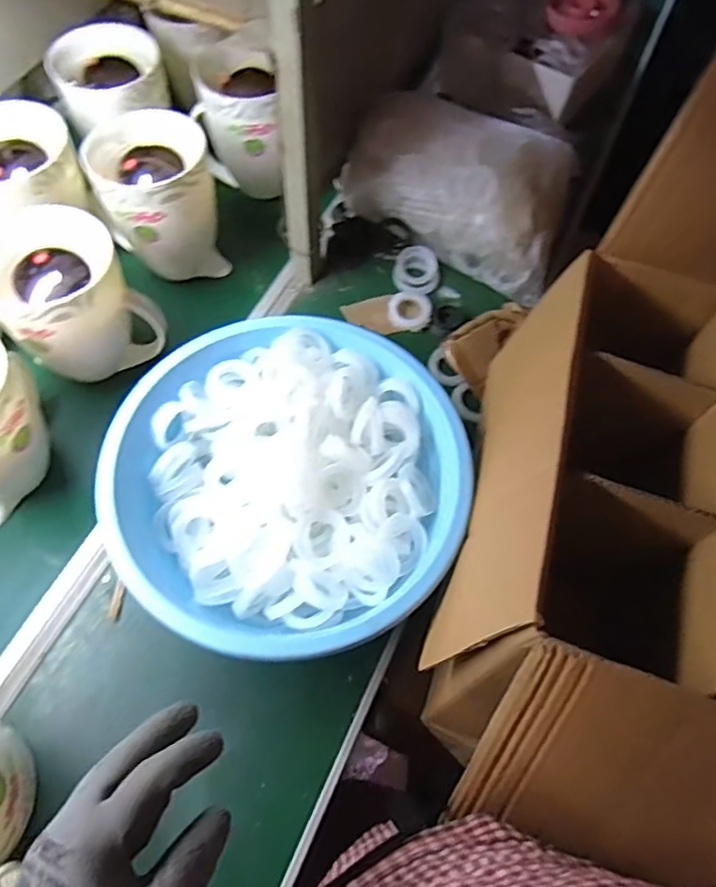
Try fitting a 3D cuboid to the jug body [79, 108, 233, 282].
[{"bbox_3d":[-0.273,-0.331,0.834,0.152,0.178,0.152,-15,65,-9],"label":"jug body"}]

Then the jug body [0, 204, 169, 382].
[{"bbox_3d":[-0.346,-0.160,0.736,0.154,0.176,0.124,-36,70,-18],"label":"jug body"}]

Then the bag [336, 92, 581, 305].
[{"bbox_3d":[0.170,-0.403,0.894,0.334,0.144,0.214,28,66,12],"label":"bag"}]

